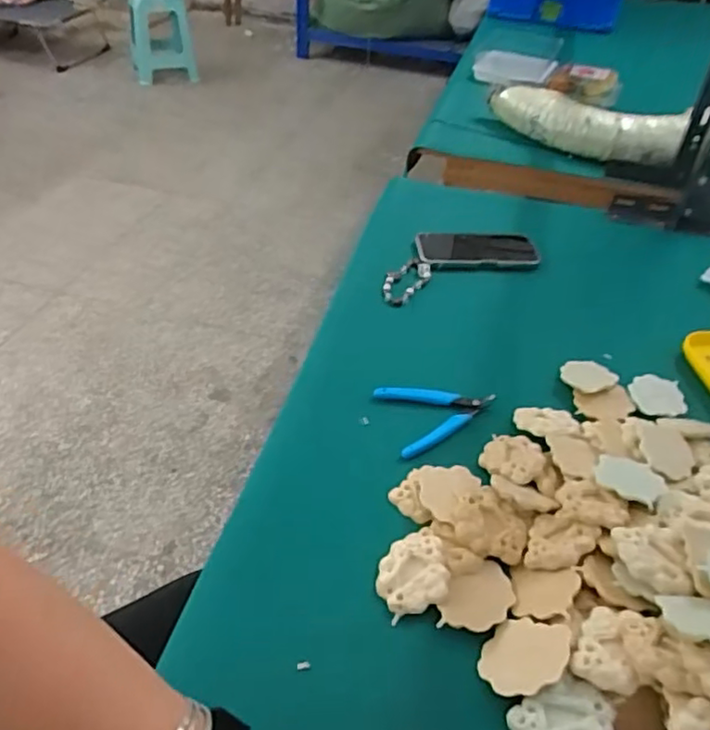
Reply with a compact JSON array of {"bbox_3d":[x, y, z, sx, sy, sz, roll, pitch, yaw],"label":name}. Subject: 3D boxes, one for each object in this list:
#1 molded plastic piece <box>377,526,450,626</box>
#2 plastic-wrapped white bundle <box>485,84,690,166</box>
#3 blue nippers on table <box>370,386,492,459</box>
[{"bbox_3d":[0.046,0.166,0.505,0.056,0.018,0.061,-8,43,-14],"label":"molded plastic piece"},{"bbox_3d":[0.423,-0.453,1.199,0.366,0.085,0.084,24,45,21],"label":"plastic-wrapped white bundle"},{"bbox_3d":[0.089,0.047,0.647,0.116,0.007,0.089,-10,43,-15],"label":"blue nippers on table"}]

